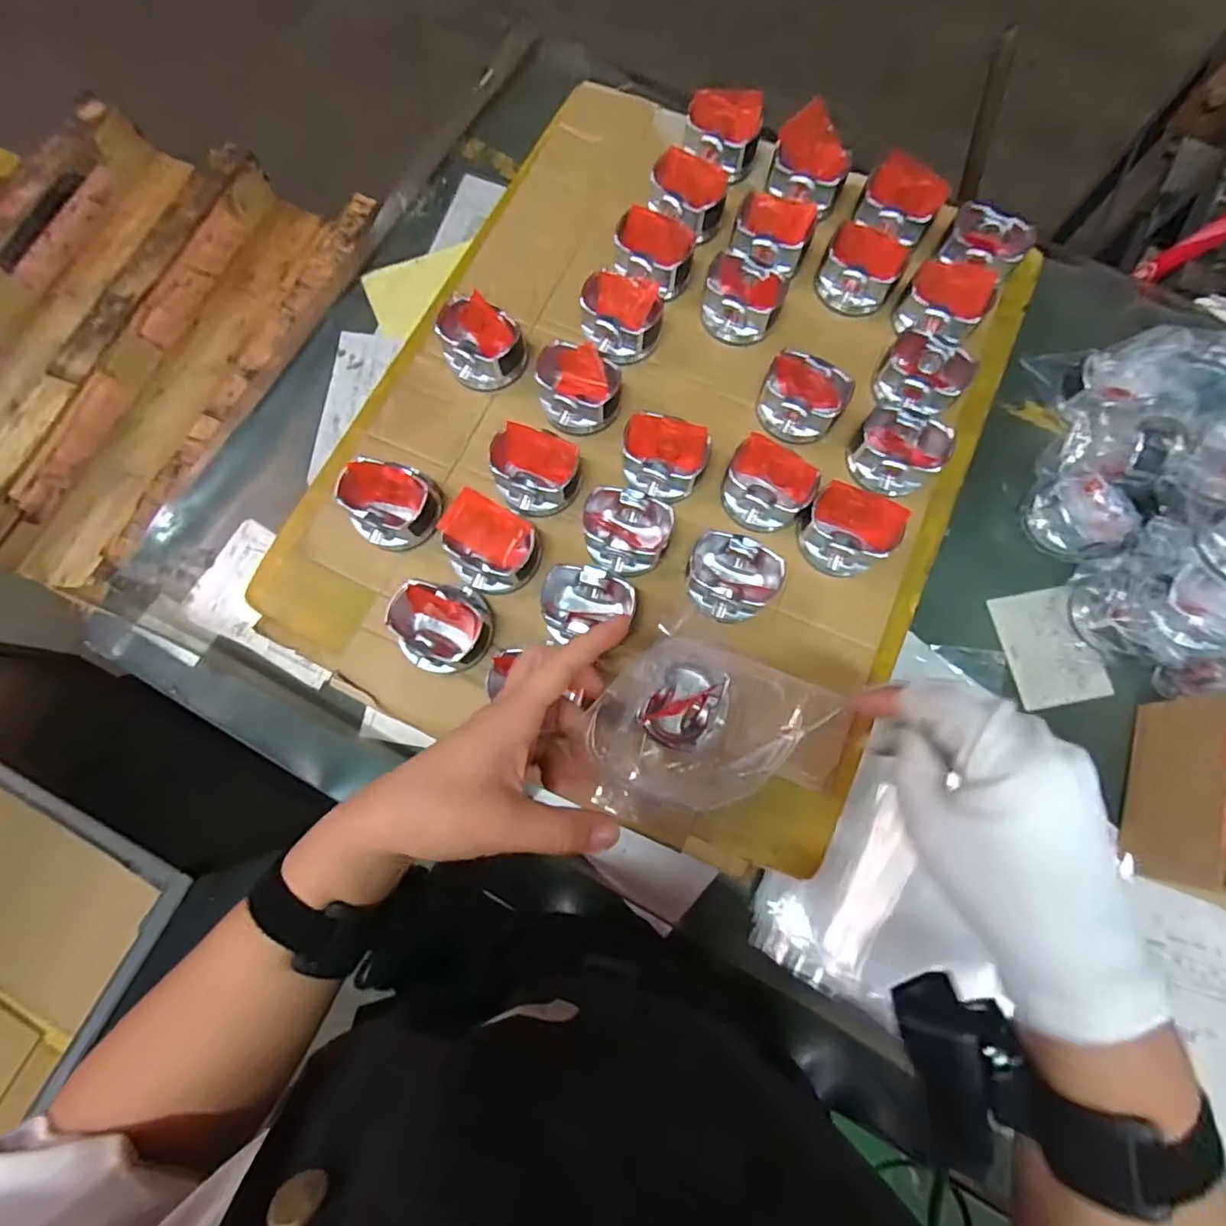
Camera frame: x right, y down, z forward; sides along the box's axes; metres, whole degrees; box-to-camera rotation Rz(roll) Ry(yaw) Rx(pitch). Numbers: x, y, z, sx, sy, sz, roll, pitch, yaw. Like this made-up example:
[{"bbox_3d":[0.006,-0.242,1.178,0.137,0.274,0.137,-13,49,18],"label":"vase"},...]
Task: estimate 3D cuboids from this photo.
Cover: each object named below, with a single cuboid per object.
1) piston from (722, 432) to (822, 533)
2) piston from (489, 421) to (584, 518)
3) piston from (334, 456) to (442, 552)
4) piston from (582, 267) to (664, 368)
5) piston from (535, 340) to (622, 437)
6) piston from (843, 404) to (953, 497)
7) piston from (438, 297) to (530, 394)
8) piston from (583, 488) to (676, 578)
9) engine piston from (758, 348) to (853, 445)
[{"bbox_3d":[0.125,-0.102,0.464,0.076,0.048,0.062,32,80,7],"label":"piston"},{"bbox_3d":[-0.059,-0.112,0.463,0.080,0.048,0.060,12,78,3],"label":"piston"},{"bbox_3d":[-0.179,-0.088,0.459,0.068,0.051,0.066,0,78,1],"label":"piston"},{"bbox_3d":[0.009,-0.258,0.493,0.074,0.037,0.063,4,78,2],"label":"piston"},{"bbox_3d":[-0.028,-0.190,0.480,0.069,0.041,0.062,4,78,2],"label":"piston"},{"bbox_3d":[0.236,-0.135,0.474,0.077,0.045,0.060,34,80,8],"label":"piston"},{"bbox_3d":[-0.114,-0.234,0.493,0.064,0.050,0.067,0,78,1],"label":"piston"},{"bbox_3d":[0.013,-0.063,0.452,0.080,0.041,0.063,9,78,3],"label":"piston"},{"bbox_3d":[0.163,-0.181,0.482,0.076,0.047,0.058,22,79,6],"label":"engine piston"}]

